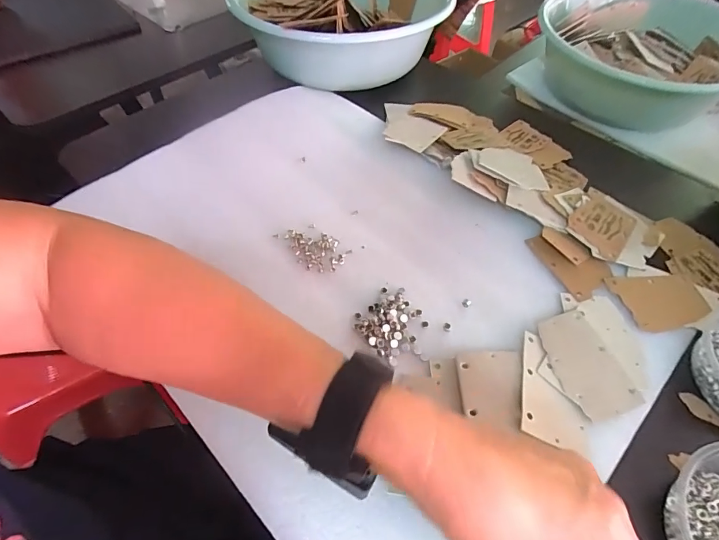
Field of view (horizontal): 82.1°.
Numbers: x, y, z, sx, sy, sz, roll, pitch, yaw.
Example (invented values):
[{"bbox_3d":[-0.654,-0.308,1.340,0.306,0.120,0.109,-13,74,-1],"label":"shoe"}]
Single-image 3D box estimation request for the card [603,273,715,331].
[{"bbox_3d":[0.271,0.028,0.369,0.084,0.004,0.054,-4,57,-7],"label":"card"}]

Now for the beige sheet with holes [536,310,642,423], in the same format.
[{"bbox_3d":[0.177,0.074,0.326,0.053,0.004,0.083,-12,57,-15],"label":"beige sheet with holes"}]

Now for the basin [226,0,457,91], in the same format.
[{"bbox_3d":[-0.030,-0.364,0.586,0.275,0.090,0.305,-12,55,-9],"label":"basin"}]

